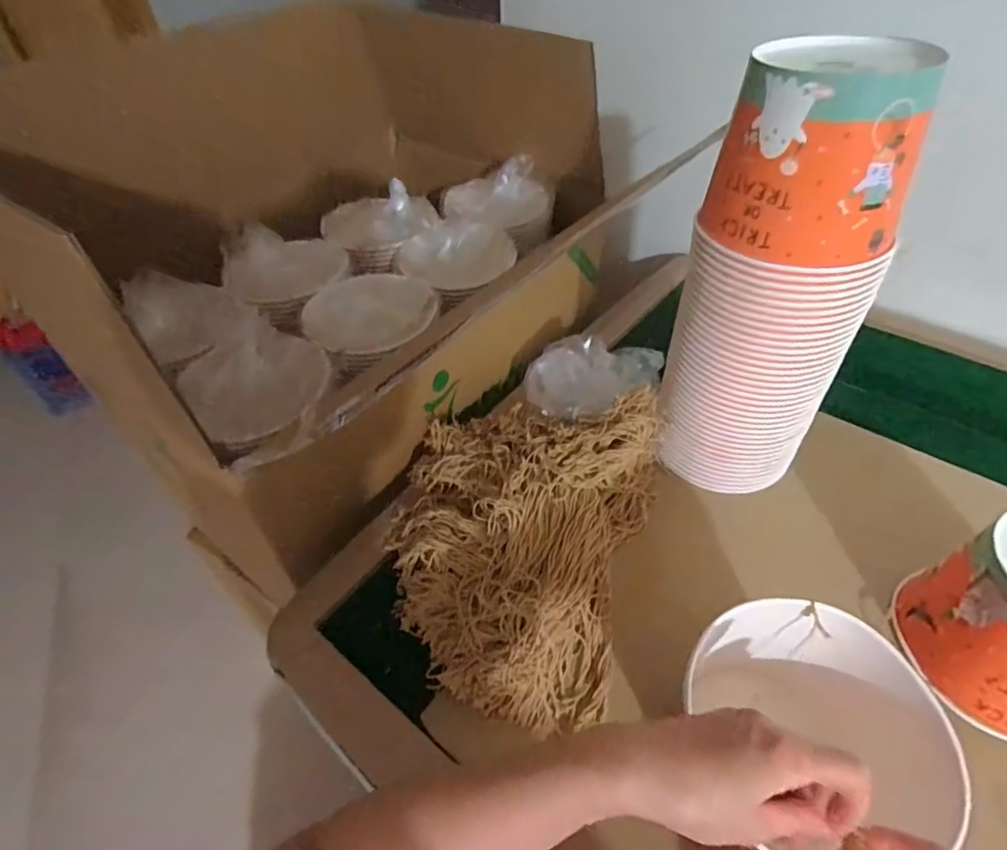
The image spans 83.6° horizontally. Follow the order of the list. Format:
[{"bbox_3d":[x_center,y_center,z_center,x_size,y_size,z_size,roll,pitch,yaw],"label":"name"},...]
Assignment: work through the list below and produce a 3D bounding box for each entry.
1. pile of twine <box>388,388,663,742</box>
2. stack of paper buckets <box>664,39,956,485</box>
[{"bbox_3d":[0.004,0.100,0.575,0.265,0.079,0.334,13,47,13],"label":"pile of twine"},{"bbox_3d":[0.253,-0.107,0.539,0.157,0.406,0.146,28,52,25],"label":"stack of paper buckets"}]

